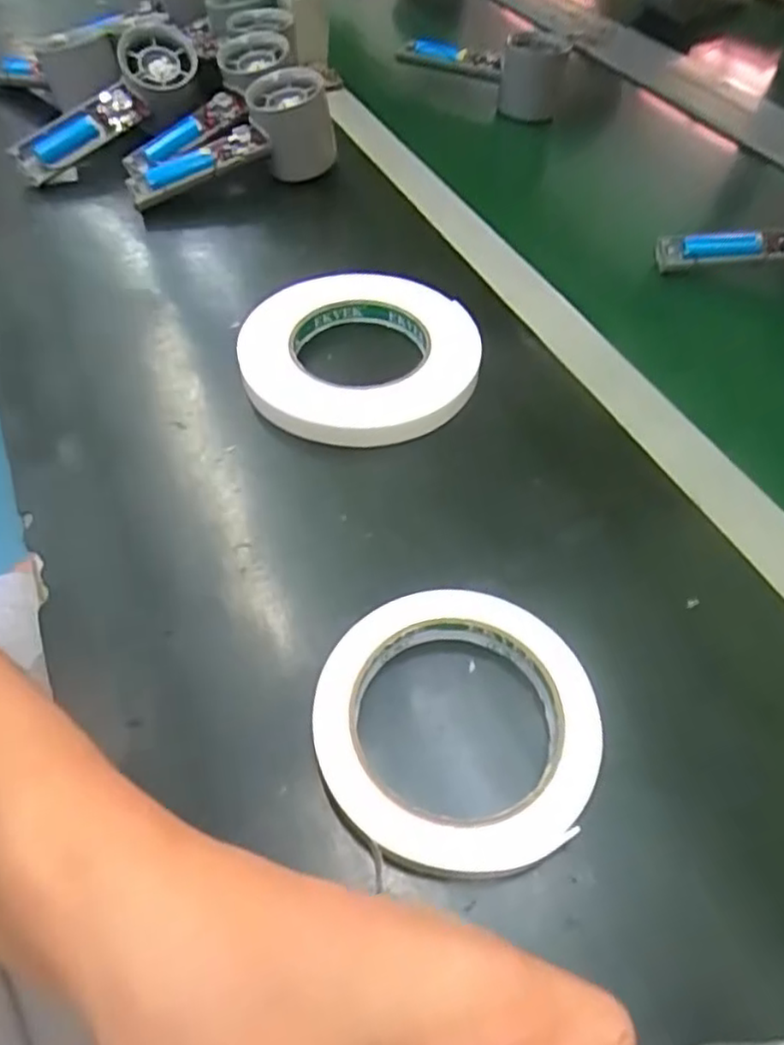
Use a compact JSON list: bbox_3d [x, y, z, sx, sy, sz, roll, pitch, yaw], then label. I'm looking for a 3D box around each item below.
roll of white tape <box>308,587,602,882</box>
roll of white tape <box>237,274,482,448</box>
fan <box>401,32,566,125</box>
[{"bbox_3d":[0.025,0.078,0.263,0.104,0.023,0.106,0,52,0],"label":"roll of white tape"},{"bbox_3d":[-0.017,-0.097,0.383,0.129,0.022,0.126,0,52,0],"label":"roll of white tape"},{"bbox_3d":[0.082,-0.407,0.618,0.147,0.069,0.045,5,52,3],"label":"fan"}]

